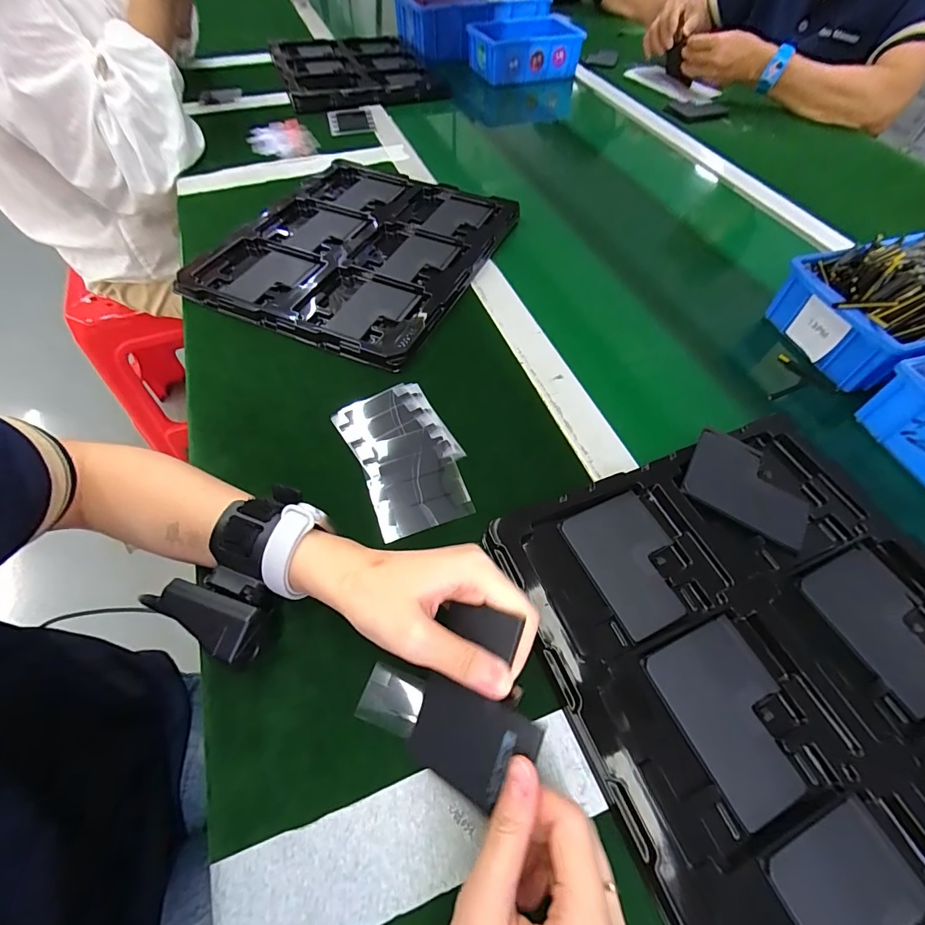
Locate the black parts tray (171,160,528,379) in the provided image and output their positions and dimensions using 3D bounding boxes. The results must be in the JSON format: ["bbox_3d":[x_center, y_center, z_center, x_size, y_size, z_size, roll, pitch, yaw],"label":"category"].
[{"bbox_3d":[-0.120,-0.264,0.512,0.283,0.017,0.329,22,60,12],"label":"black parts tray"}]

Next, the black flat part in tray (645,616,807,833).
[{"bbox_3d":[0.160,0.146,0.253,0.067,0.004,0.089,-20,61,-13],"label":"black flat part in tray"}]

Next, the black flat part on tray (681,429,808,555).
[{"bbox_3d":[0.220,0.017,0.329,0.088,0.006,0.068,29,62,16],"label":"black flat part on tray"}]

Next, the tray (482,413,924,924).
[{"bbox_3d":[0.208,0.127,0.261,0.282,0.024,0.318,-19,60,-13],"label":"tray"}]

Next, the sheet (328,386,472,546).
[{"bbox_3d":[-0.047,-0.007,0.361,0.084,0.005,0.137,-23,64,-15],"label":"sheet"}]

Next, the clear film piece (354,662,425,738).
[{"bbox_3d":[-0.043,0.145,0.264,0.037,0.004,0.032,17,57,7],"label":"clear film piece"}]

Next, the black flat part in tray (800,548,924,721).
[{"bbox_3d":[0.278,0.108,0.283,0.066,0.010,0.090,-20,61,-13],"label":"black flat part in tray"}]

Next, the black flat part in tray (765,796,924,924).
[{"bbox_3d":[0.198,0.224,0.200,0.068,0.005,0.090,-21,61,-14],"label":"black flat part in tray"}]

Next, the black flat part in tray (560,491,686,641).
[{"bbox_3d":[0.120,0.068,0.303,0.069,0.005,0.090,-21,61,-14],"label":"black flat part in tray"}]

